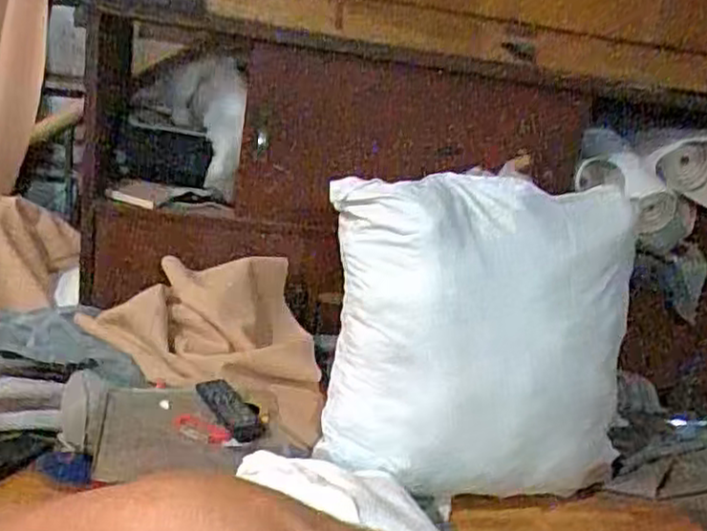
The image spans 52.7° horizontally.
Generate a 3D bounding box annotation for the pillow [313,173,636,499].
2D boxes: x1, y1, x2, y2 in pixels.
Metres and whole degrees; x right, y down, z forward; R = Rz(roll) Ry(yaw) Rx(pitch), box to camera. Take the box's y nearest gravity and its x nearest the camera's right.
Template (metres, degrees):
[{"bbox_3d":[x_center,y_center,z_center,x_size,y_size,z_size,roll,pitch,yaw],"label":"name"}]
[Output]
[{"bbox_3d":[0.243,0.149,1.232,0.560,0.542,0.160,4,15,-16],"label":"pillow"}]

